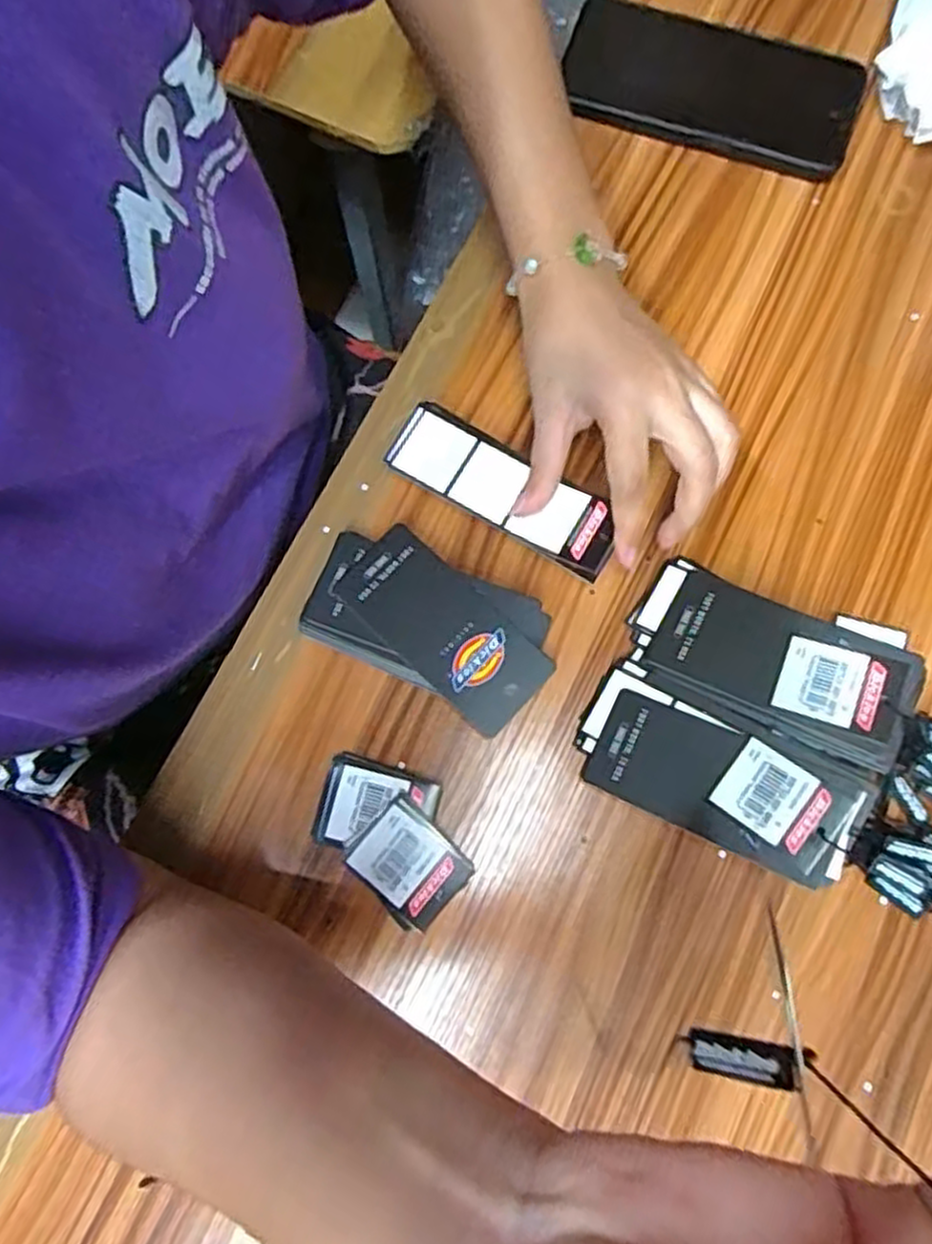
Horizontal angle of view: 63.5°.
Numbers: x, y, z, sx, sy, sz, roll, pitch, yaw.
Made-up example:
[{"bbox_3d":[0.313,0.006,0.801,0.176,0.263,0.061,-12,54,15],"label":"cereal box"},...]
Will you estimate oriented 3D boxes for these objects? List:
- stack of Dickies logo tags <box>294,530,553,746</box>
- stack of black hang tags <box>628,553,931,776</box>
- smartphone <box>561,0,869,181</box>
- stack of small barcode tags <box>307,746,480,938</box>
[{"bbox_3d":[-0.018,0.001,0.377,0.120,0.016,0.067,30,80,5],"label":"stack of Dickies logo tags"},{"bbox_3d":[0.140,0.016,0.351,0.126,0.015,0.060,26,79,26],"label":"stack of black hang tags"},{"bbox_3d":[0.143,-0.315,0.439,0.166,0.012,0.082,18,79,3],"label":"smartphone"},{"bbox_3d":[-0.035,0.100,0.358,0.082,0.015,0.054,42,81,7],"label":"stack of small barcode tags"}]

